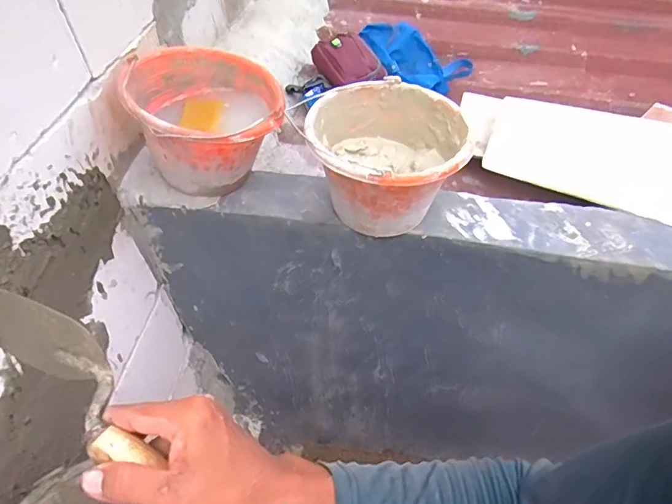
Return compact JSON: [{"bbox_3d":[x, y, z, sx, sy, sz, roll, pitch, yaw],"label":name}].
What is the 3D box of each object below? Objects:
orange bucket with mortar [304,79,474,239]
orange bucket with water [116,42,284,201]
[{"bbox_3d":[0.079,-0.129,0.737,0.227,0.161,0.231,-2,47,2],"label":"orange bucket with mortar"},{"bbox_3d":[-0.202,-0.212,0.781,0.220,0.180,0.230,-2,47,2],"label":"orange bucket with water"}]

